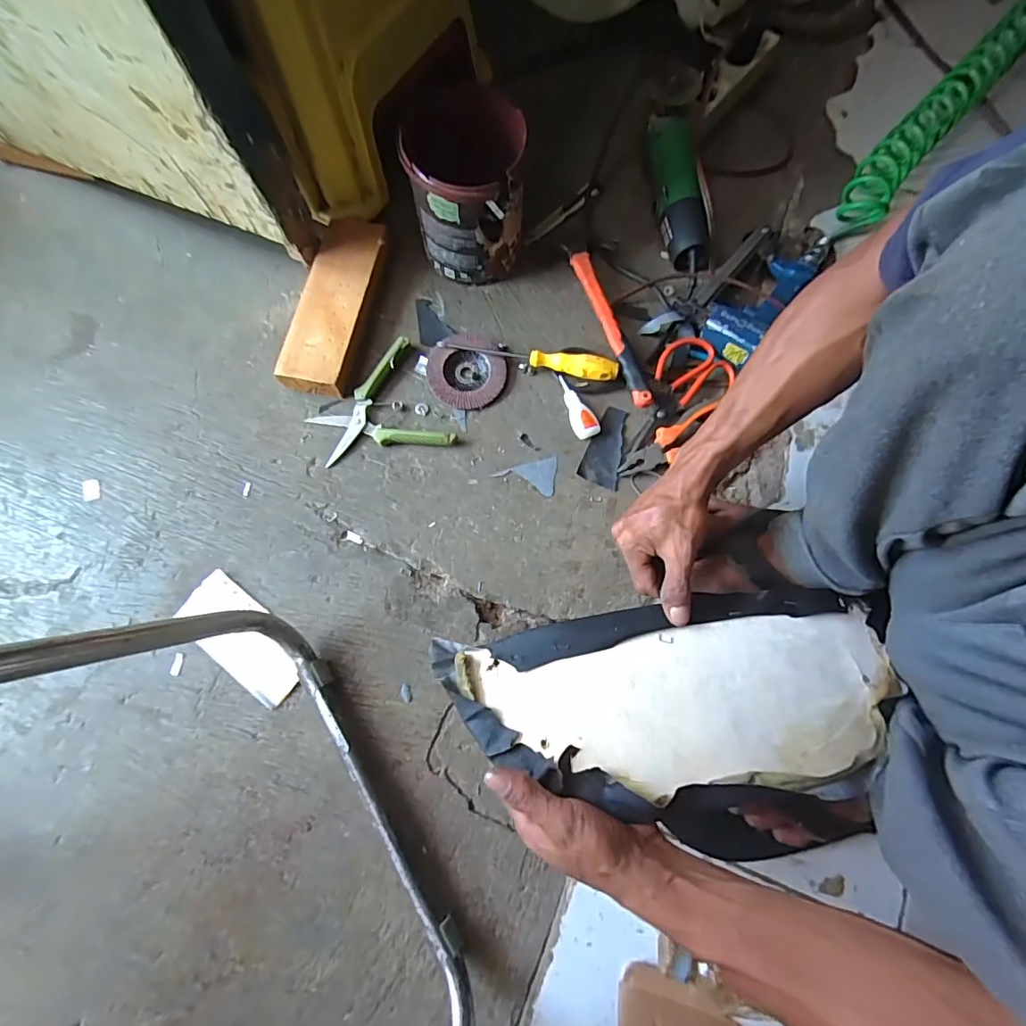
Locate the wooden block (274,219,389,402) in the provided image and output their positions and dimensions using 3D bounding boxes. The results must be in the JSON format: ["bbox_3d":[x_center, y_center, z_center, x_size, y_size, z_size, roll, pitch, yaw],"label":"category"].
[{"bbox_3d":[-0.221,-0.262,0.629,0.084,0.040,0.237,12,75,2],"label":"wooden block"}]

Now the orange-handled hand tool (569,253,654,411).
[{"bbox_3d":[0.126,-0.235,0.635,0.025,0.025,0.228,-18,76,-5],"label":"orange-handled hand tool"}]

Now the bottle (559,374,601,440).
[{"bbox_3d":[0.077,-0.132,0.619,0.029,0.014,0.086,-26,77,-7],"label":"bottle"}]

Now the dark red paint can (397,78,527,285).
[{"bbox_3d":[-0.056,-0.395,0.613,0.134,0.156,0.164,2,75,0],"label":"dark red paint can"}]

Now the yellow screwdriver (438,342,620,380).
[{"bbox_3d":[0.021,-0.196,0.624,0.219,0.029,0.026,13,75,3],"label":"yellow screwdriver"}]

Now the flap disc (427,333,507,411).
[{"bbox_3d":[-0.057,-0.176,0.620,0.097,0.021,0.091,0,75,-1],"label":"flap disc"}]

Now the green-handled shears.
[{"bbox_3d":[-0.166,-0.127,0.603,0.151,0.021,0.142,-18,76,-5],"label":"green-handled shears"}]

